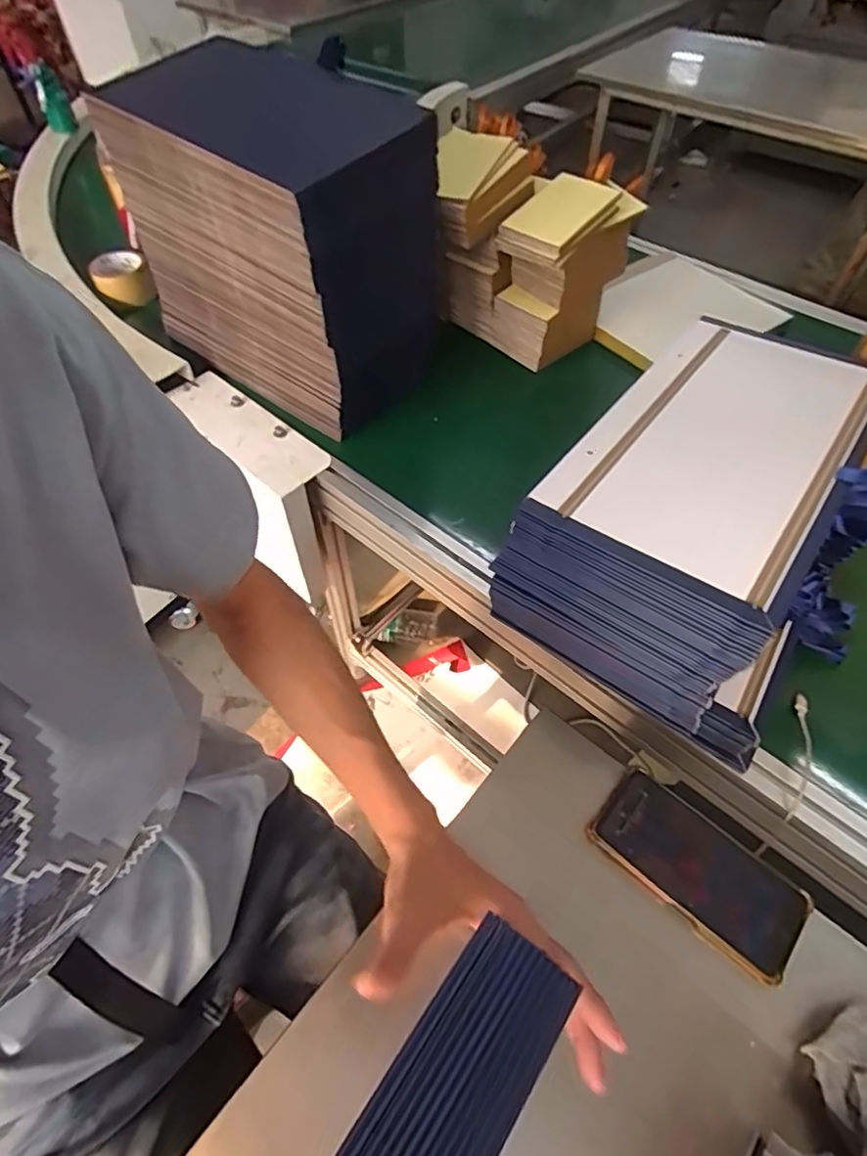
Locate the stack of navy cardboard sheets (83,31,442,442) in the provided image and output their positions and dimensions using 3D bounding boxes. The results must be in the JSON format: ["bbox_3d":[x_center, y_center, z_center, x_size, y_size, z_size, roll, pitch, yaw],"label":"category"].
[{"bbox_3d":[-0.197,-0.445,0.778,0.408,0.366,0.235,32,61,20],"label":"stack of navy cardboard sheets"}]

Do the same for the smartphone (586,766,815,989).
[{"bbox_3d":[0.216,0.239,0.478,0.162,0.012,0.077,34,67,24],"label":"smartphone"}]

